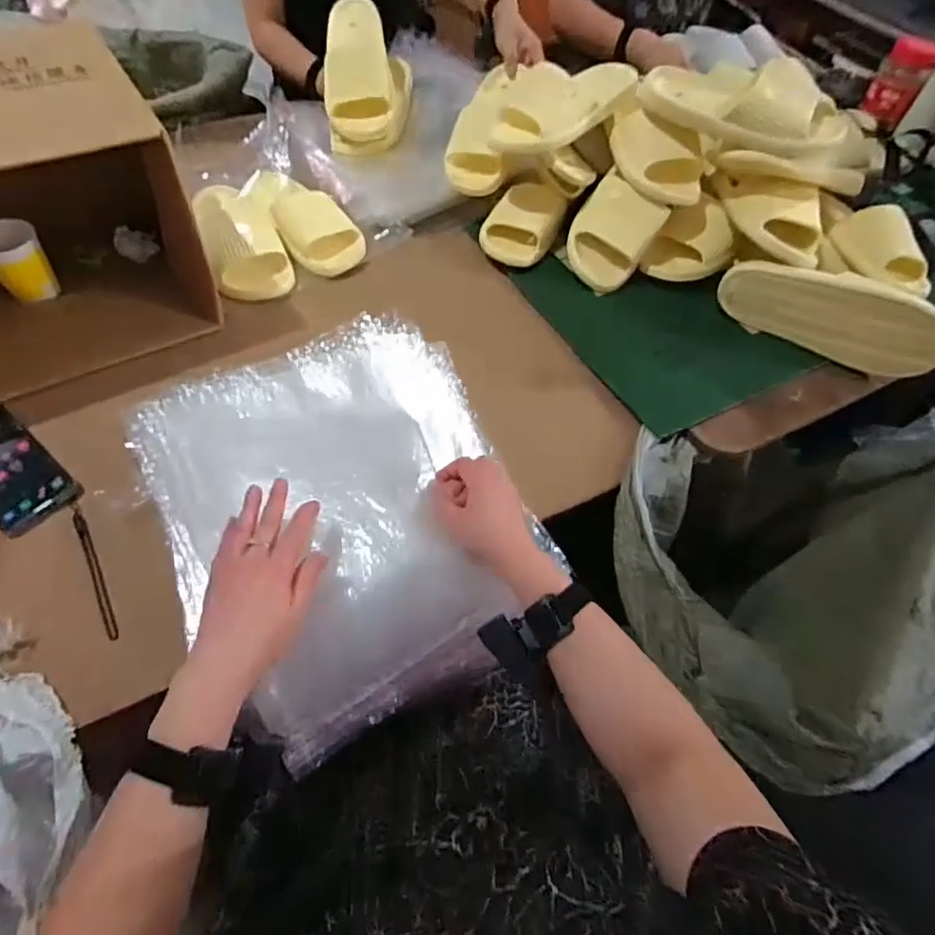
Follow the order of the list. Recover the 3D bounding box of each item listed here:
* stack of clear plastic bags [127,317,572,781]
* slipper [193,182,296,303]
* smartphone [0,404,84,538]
[{"bbox_3d":[-0.127,0.037,0.593,0.333,0.080,0.408,-21,60,-15],"label":"stack of clear plastic bags"},{"bbox_3d":[-0.318,-0.328,0.800,0.102,0.063,0.242,-20,60,-15],"label":"slipper"},{"bbox_3d":[-0.482,-0.008,0.594,0.187,0.010,0.072,36,62,20],"label":"smartphone"}]

